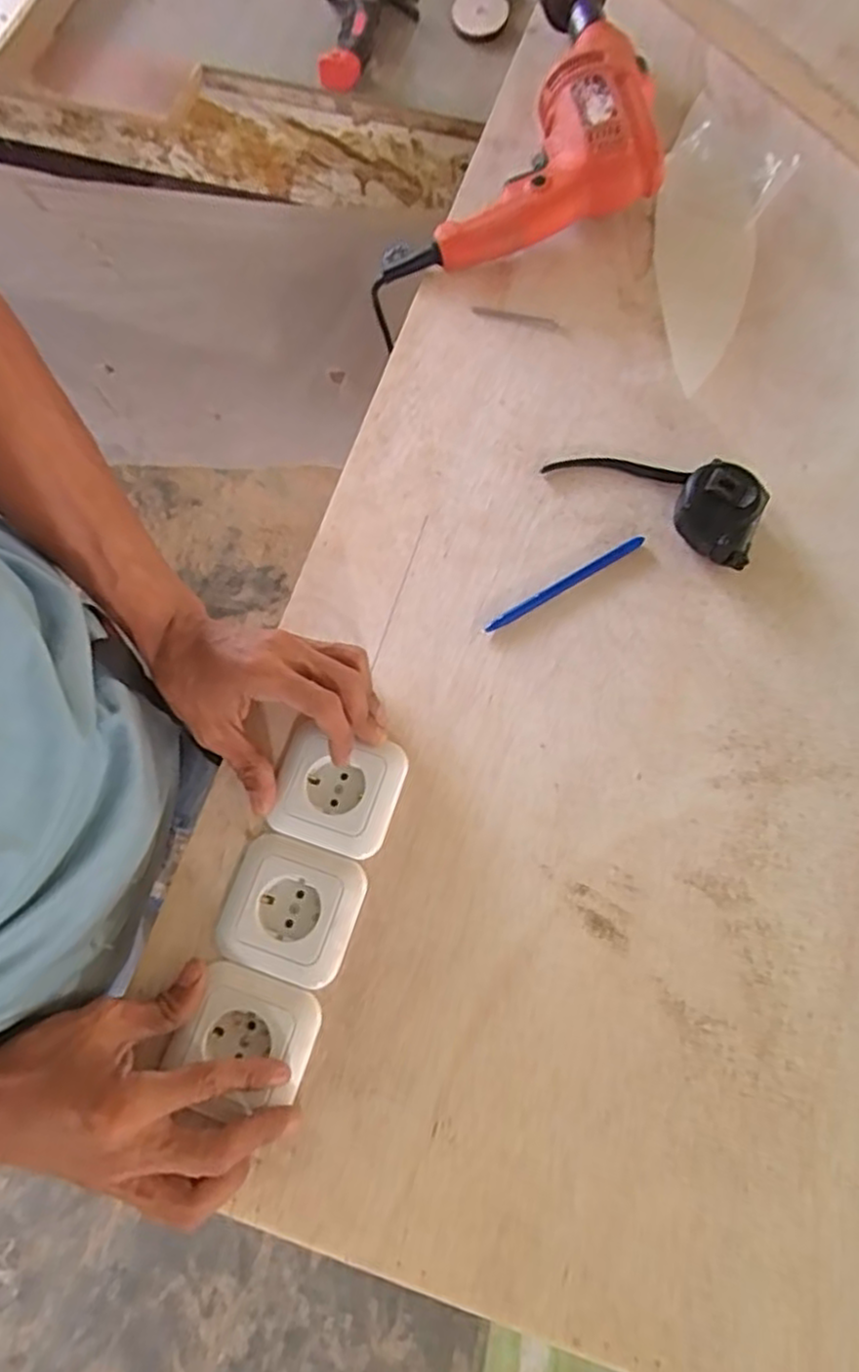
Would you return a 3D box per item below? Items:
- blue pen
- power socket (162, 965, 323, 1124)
[{"bbox_3d":[0.098,-0.074,0.523,0.131,0.009,0.008,-30,74,-7],"label":"blue pen"},{"bbox_3d":[-0.109,0.213,0.431,0.075,0.027,0.074,18,74,7],"label":"power socket"}]

